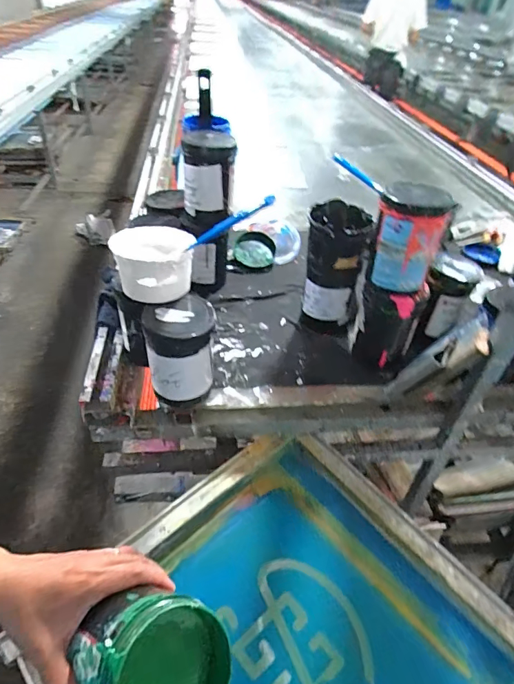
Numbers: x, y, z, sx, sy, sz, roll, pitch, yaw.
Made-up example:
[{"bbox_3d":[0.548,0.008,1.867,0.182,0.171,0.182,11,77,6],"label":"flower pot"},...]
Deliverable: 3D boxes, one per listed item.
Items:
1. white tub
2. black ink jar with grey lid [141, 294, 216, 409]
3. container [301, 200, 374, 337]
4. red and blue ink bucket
[{"bbox_3d":[-0.167,-0.127,0.709,0.119,0.080,0.128,-12,43,-20],"label":"white tub"},{"bbox_3d":[-0.124,0.024,0.727,0.097,0.169,0.090,3,40,-3],"label":"black ink jar with grey lid"},{"bbox_3d":[0.150,-0.146,0.891,0.112,0.249,0.112,7,40,2],"label":"container"},{"bbox_3d":[0.249,-0.172,0.735,0.095,0.143,0.095,3,40,-3],"label":"red and blue ink bucket"}]

